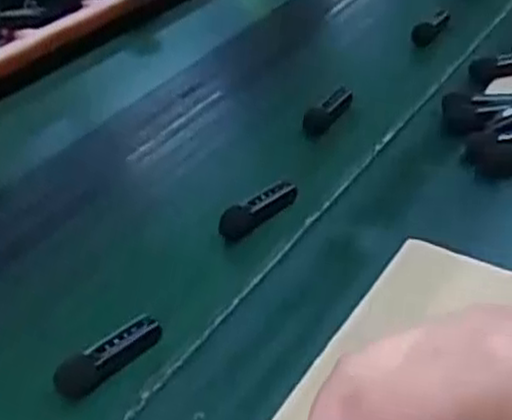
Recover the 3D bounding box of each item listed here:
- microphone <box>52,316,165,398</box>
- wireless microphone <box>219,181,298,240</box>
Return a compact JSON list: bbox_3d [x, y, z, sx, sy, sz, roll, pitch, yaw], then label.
[{"bbox_3d":[-0.080,0.081,0.424,0.016,0.020,0.064,25,45,38],"label":"microphone"},{"bbox_3d":[0.002,-0.001,0.530,0.018,0.022,0.069,24,45,35],"label":"wireless microphone"}]

